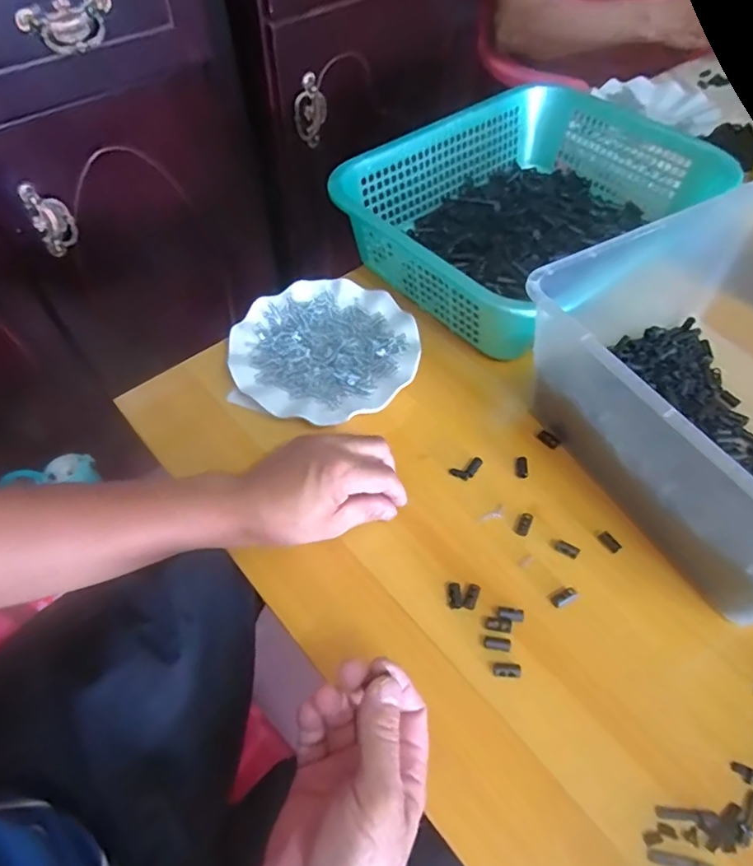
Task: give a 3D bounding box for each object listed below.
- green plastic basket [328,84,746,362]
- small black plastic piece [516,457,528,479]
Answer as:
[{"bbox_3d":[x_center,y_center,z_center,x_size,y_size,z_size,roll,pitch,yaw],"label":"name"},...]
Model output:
[{"bbox_3d":[0.177,-0.261,0.625,0.399,0.091,0.284,-35,62,-23],"label":"green plastic basket"},{"bbox_3d":[0.128,0.031,0.483,0.010,0.007,0.019,4,55,2],"label":"small black plastic piece"}]

